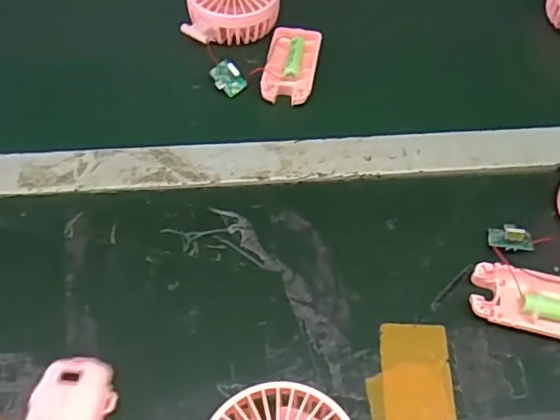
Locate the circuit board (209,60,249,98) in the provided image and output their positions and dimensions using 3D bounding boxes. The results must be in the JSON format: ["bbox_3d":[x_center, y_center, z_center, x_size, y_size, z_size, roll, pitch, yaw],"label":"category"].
[{"bbox_3d":[-0.046,-0.117,0.520,0.024,0.007,0.031,-37,104,4],"label":"circuit board"}]

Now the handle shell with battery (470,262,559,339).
[{"bbox_3d":[0.182,0.065,0.404,0.095,0.014,0.043,14,56,7],"label":"handle shell with battery"}]

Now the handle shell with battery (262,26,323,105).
[{"bbox_3d":[0.011,-0.135,0.537,0.046,0.010,0.094,9,55,3],"label":"handle shell with battery"}]

